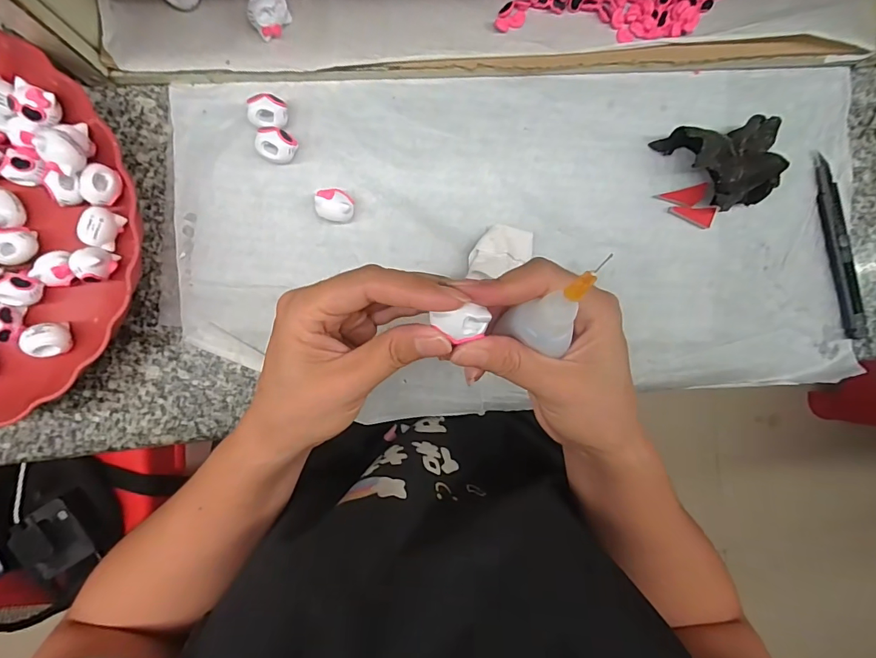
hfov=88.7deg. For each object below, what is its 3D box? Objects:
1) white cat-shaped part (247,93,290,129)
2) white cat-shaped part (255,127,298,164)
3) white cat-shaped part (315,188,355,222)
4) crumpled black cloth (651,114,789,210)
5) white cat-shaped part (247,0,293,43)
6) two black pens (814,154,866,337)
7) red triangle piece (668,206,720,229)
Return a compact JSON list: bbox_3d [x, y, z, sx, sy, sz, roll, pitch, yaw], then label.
[{"bbox_3d":[-0.113,-0.144,0.302,0.024,0.019,0.019,2,94,-6],"label":"white cat-shaped part"},{"bbox_3d":[-0.109,-0.123,0.304,0.023,0.018,0.022,0,94,-5],"label":"white cat-shaped part"},{"bbox_3d":[-0.071,-0.085,0.309,0.024,0.018,0.021,13,93,-6],"label":"white cat-shaped part"},{"bbox_3d":[0.211,-0.118,0.323,0.089,0.035,0.057,-10,95,-5],"label":"crumpled black cloth"},{"bbox_3d":[-0.106,-0.199,0.283,0.015,0.021,0.025,39,90,-7],"label":"white cat-shaped part"},{"bbox_3d":[0.309,-0.064,0.345,0.015,0.010,0.143,-14,95,-4],"label":"two black pens"},{"bbox_3d":[0.193,-0.085,0.338,0.033,0.009,0.015,0,94,-5],"label":"red triangle piece"}]

